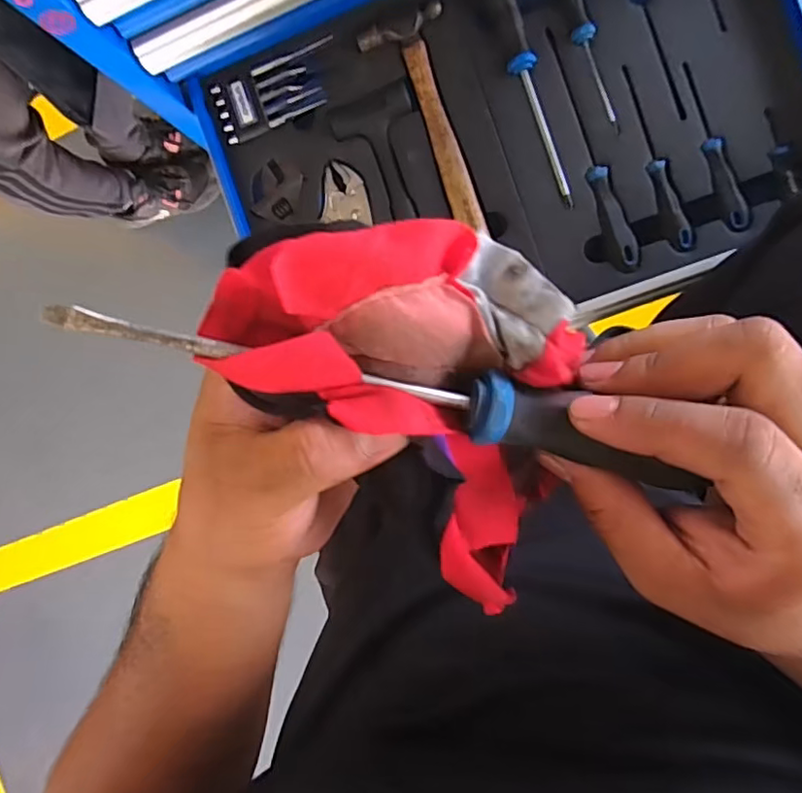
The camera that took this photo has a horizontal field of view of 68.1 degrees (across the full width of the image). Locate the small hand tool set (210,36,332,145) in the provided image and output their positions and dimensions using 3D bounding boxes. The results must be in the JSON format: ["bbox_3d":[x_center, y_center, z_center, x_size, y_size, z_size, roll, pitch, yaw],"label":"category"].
[{"bbox_3d":[-0.139,-0.337,0.658,0.135,0.015,0.070,-18,90,9],"label":"small hand tool set"}]

